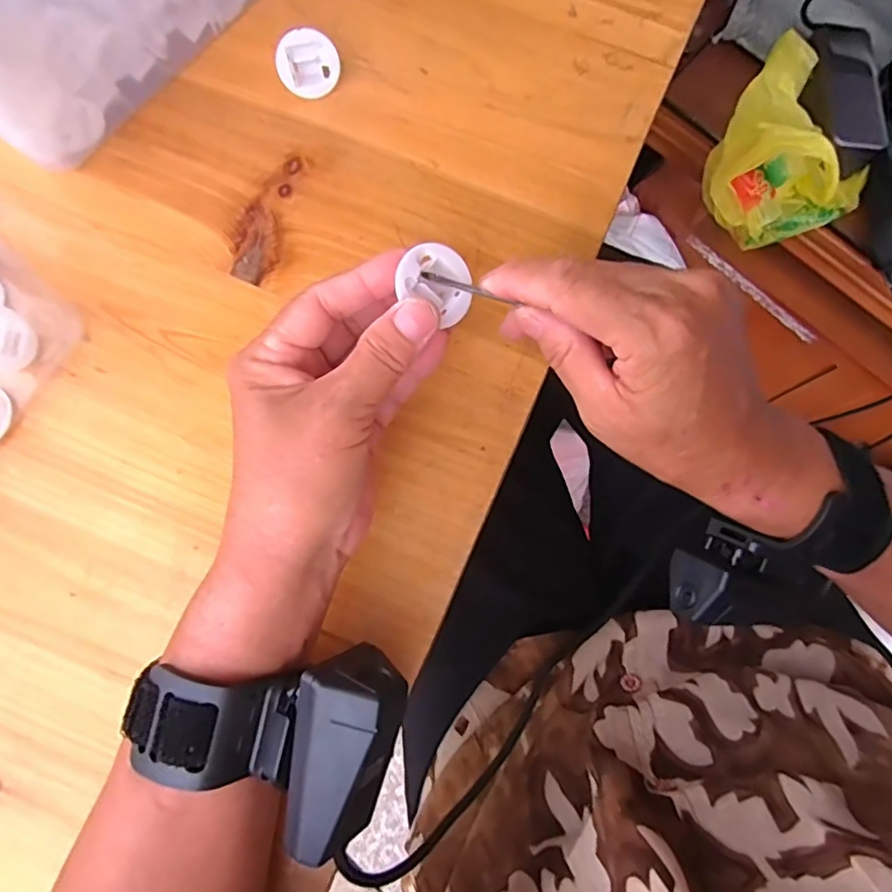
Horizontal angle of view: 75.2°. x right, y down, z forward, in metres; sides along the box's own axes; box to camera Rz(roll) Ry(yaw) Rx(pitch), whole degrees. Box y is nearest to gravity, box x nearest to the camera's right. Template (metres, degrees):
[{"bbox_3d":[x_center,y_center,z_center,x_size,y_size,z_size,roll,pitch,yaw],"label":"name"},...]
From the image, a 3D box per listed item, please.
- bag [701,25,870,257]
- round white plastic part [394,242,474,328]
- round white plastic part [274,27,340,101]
[{"bbox_3d":[0.320,-0.264,0.526,0.137,0.105,0.146,35,79,4],"label":"bag"},{"bbox_3d":[-0.004,-0.067,0.236,0.033,0.008,0.026,45,77,-21],"label":"round white plastic part"},{"bbox_3d":[-0.075,-0.208,0.315,0.033,0.032,0.008,-15,50,-4],"label":"round white plastic part"}]

